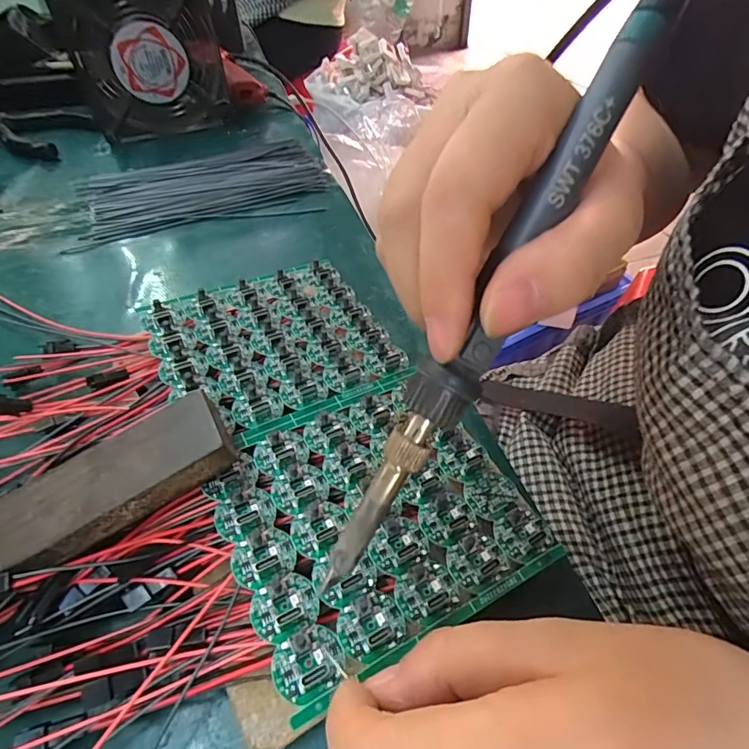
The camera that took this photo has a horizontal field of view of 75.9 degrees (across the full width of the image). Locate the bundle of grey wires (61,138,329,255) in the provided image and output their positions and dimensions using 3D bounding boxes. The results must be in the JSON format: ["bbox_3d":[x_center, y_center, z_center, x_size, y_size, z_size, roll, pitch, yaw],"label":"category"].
[{"bbox_3d":[-0.137,-0.151,0.387,0.190,0.007,0.116,-19,52,-15],"label":"bundle of grey wires"}]

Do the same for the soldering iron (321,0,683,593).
[{"bbox_3d":[0.033,-0.017,0.138,0.017,0.025,0.202,32,98,25],"label":"soldering iron"}]

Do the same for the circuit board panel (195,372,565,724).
[{"bbox_3d":[-0.002,0.048,0.187,0.105,0.010,0.102,-23,53,-18],"label":"circuit board panel"}]

